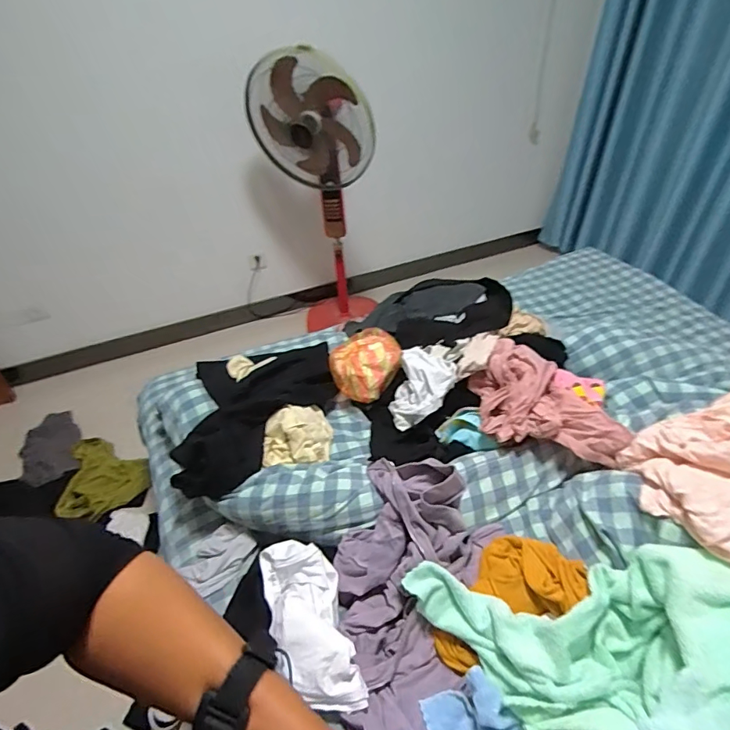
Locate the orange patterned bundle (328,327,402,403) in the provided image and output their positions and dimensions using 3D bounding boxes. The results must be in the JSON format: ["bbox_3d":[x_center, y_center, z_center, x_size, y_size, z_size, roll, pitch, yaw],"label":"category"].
[{"bbox_3d":[0.002,-0.007,1.210,0.177,0.089,0.195,0,40,4],"label":"orange patterned bundle"}]

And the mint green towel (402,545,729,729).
[{"bbox_3d":[0.440,0.416,0.635,0.751,0.172,0.287,-5,36,28],"label":"mint green towel"}]

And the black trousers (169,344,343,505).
[{"bbox_3d":[-0.250,0.100,1.092,0.342,0.109,0.432,-3,40,0],"label":"black trousers"}]

